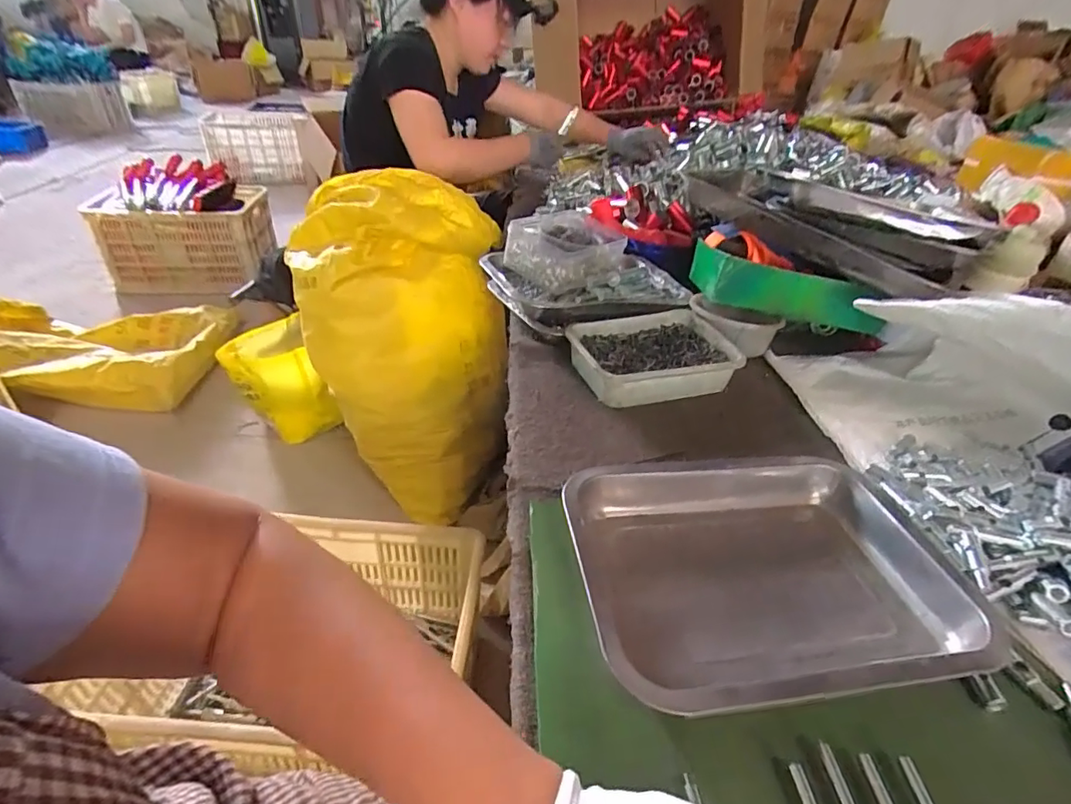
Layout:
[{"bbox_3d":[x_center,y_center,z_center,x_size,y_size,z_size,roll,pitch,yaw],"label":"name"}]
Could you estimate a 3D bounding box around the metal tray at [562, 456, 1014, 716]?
[{"bbox_3d":[0.152,0.112,0.370,0.244,0.039,0.187,-3,36,-10],"label":"metal tray"}]

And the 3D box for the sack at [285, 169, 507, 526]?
[{"bbox_3d":[-0.260,-0.104,1.075,0.367,0.585,0.326,-8,38,-16],"label":"sack"}]

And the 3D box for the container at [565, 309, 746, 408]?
[{"bbox_3d":[0.127,-0.052,0.606,0.171,0.044,0.124,-7,37,-15],"label":"container"}]

